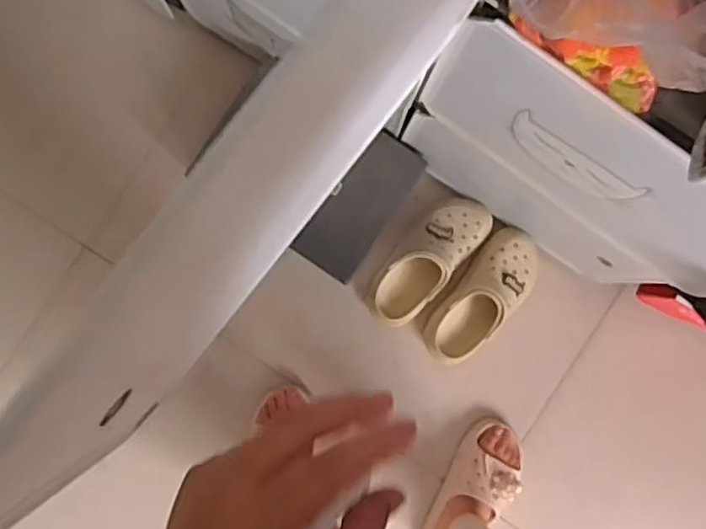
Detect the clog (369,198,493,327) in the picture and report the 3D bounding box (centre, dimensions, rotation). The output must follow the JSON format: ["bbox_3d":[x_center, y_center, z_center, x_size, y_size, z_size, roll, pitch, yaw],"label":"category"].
[{"bbox_3d":[0.124,-0.006,1.098,0.104,0.071,0.247,40,90,-1],"label":"clog"}]

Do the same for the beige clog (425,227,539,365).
[{"bbox_3d":[0.215,0.057,1.103,0.096,0.080,0.247,35,90,-1],"label":"beige clog"}]

